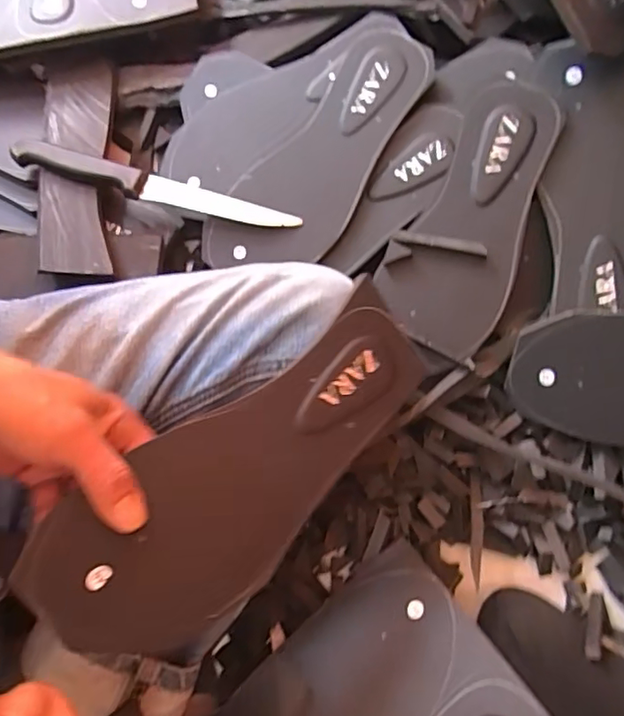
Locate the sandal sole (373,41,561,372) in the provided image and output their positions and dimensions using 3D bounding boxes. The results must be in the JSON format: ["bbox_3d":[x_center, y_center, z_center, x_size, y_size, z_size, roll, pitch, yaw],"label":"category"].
[{"bbox_3d":[0.124,-0.128,0.440,0.099,0.021,0.260,15,89,19],"label":"sandal sole"}]

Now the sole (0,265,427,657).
[{"bbox_3d":[-0.029,0.064,0.313,0.249,0.013,0.098,-37,97,-24],"label":"sole"}]

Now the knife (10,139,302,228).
[{"bbox_3d":[-0.137,-0.147,0.475,0.253,0.021,0.025,16,73,3],"label":"knife"}]

